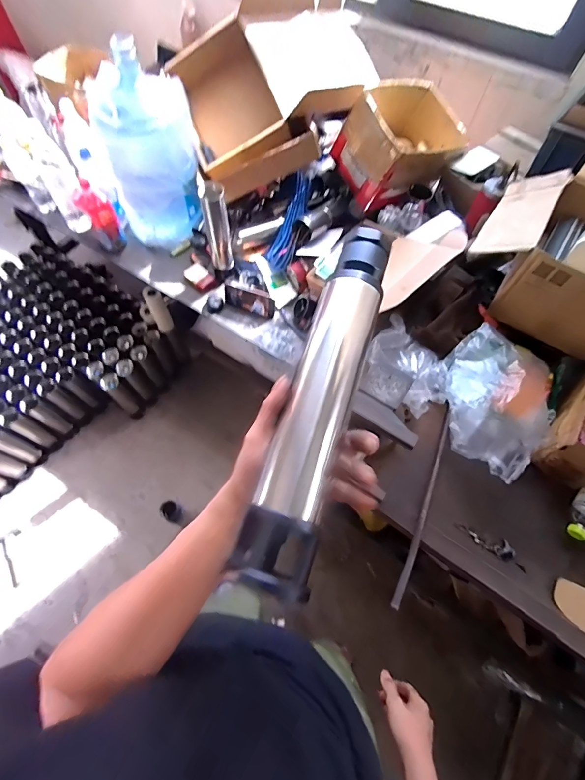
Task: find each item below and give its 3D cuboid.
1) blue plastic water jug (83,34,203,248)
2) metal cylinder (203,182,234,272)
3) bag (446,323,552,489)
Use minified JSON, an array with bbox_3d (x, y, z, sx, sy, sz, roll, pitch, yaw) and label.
[{"bbox_3d":[-0.421,-0.713,1.097,0.269,0.426,0.288,-14,66,-9],"label":"blue plastic water jug"},{"bbox_3d":[-0.211,-0.450,1.054,0.065,0.238,0.054,-12,65,-8],"label":"metal cylinder"},{"bbox_3d":[0.447,0.003,0.802,0.239,0.112,0.310,28,66,11],"label":"bag"}]

